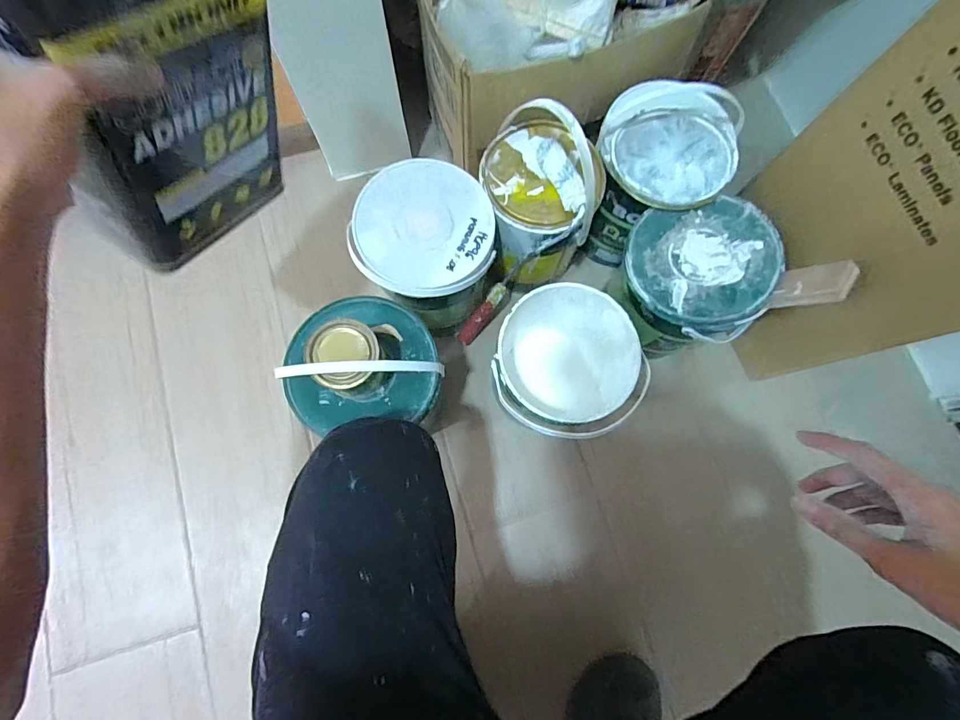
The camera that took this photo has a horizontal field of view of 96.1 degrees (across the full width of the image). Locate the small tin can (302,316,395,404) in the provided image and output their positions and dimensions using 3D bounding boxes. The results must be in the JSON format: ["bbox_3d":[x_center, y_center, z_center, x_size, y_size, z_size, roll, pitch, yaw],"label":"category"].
[{"bbox_3d":[-0.139,0.000,0.458,0.078,0.079,0.075,-8,77,-4],"label":"small tin can"}]

